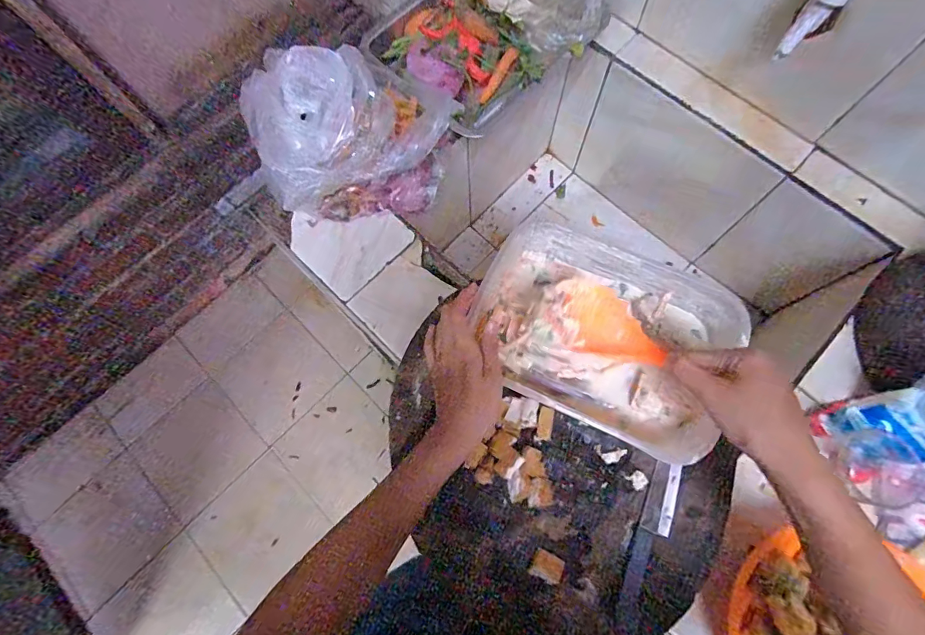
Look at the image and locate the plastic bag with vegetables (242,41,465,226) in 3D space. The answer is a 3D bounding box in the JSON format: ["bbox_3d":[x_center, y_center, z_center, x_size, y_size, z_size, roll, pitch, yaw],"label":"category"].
[{"bbox_3d":[-0.127,-0.237,0.550,0.228,0.125,0.182,-10,73,-1],"label":"plastic bag with vegetables"}]

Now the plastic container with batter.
[{"bbox_3d":[0.138,0.015,0.438,0.224,0.089,0.147,23,75,9],"label":"plastic container with batter"}]

